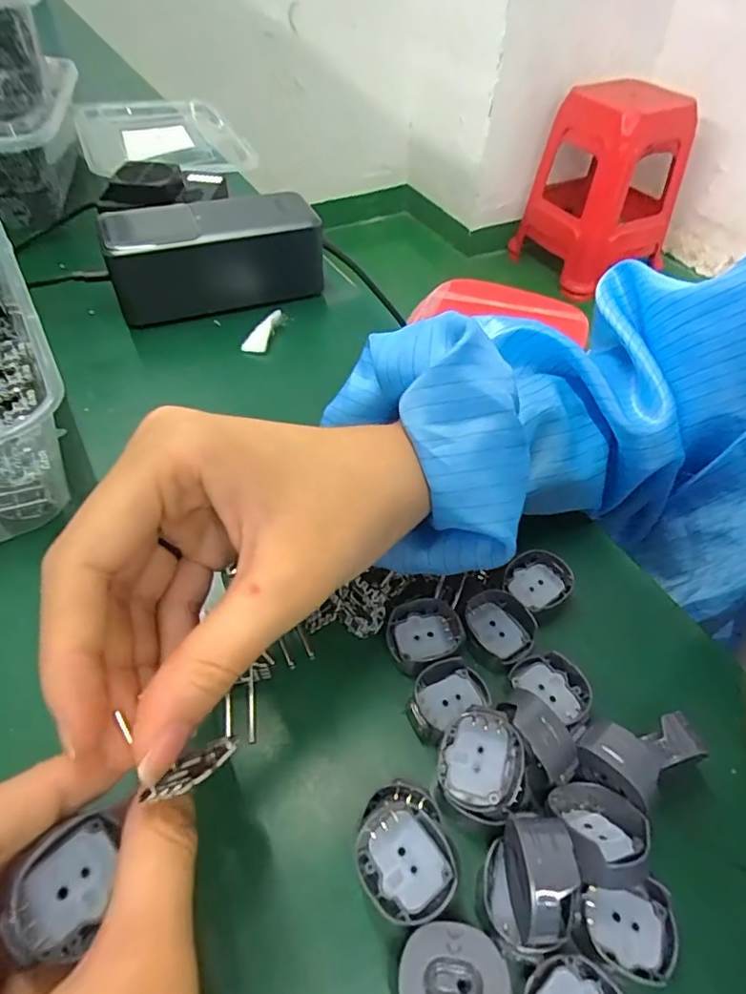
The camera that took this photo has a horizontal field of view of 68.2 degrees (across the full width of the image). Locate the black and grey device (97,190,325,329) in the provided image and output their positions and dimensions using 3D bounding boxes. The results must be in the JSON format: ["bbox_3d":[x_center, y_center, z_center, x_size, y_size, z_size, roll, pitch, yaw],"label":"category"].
[{"bbox_3d":[-0.099,-0.153,0.353,0.128,0.054,0.055,-15,52,-14],"label":"black and grey device"}]

